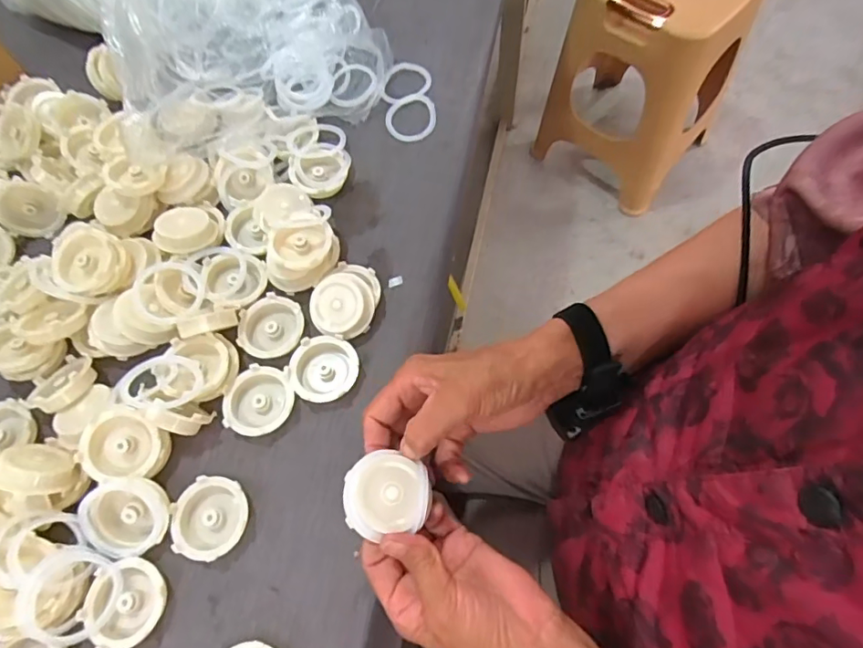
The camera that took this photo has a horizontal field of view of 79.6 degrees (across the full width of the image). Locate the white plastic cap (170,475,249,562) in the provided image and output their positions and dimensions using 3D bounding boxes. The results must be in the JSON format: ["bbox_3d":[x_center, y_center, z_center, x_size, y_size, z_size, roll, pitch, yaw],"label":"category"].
[{"bbox_3d":[-0.169,0.149,0.399,0.057,0.017,0.058,-1,67,3],"label":"white plastic cap"}]

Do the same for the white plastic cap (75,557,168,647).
[{"bbox_3d":[-0.223,0.205,0.380,0.060,0.012,0.055,-1,67,3],"label":"white plastic cap"}]

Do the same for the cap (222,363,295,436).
[{"bbox_3d":[-0.145,0.064,0.436,0.055,0.011,0.057,-1,67,3],"label":"cap"}]

